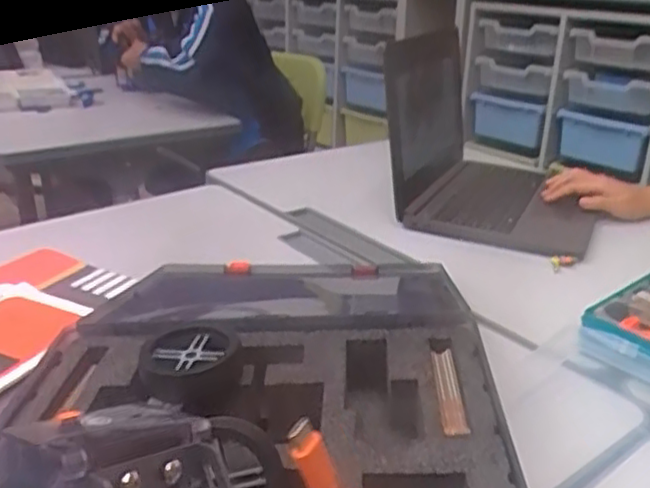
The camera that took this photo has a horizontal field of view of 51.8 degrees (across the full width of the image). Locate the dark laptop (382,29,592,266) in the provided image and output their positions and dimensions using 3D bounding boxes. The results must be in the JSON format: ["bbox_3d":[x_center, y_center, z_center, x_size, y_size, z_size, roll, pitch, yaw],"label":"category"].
[{"bbox_3d":[0.235,-0.152,0.896,0.258,0.219,0.290,11,25,21],"label":"dark laptop"}]

